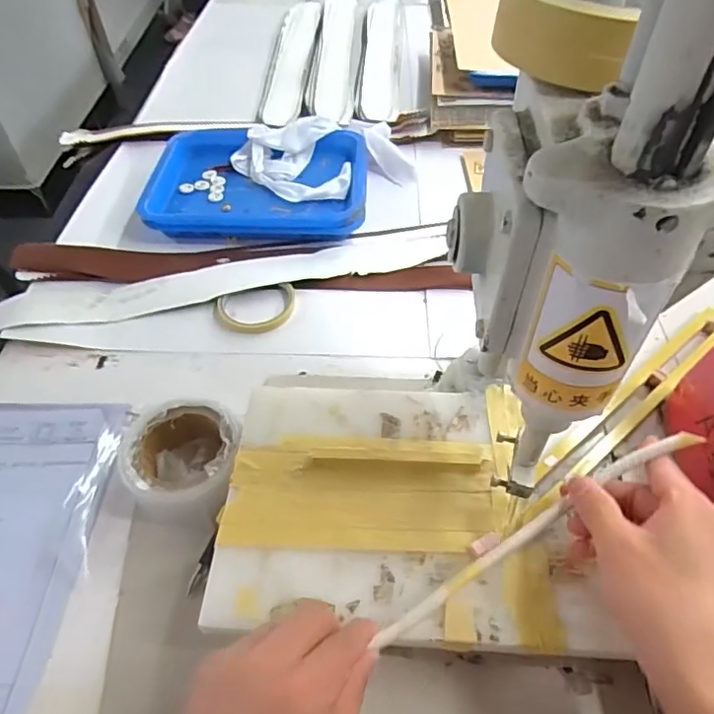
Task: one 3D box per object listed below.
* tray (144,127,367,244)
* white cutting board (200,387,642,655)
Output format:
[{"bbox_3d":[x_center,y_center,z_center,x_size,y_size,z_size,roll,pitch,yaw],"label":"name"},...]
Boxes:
[{"bbox_3d":[-0.130,-0.242,0.750,0.284,0.038,0.210,1,50,1],"label":"tray"},{"bbox_3d":[0.030,0.107,0.418,0.257,0.018,0.207,0,51,2],"label":"white cutting board"}]

